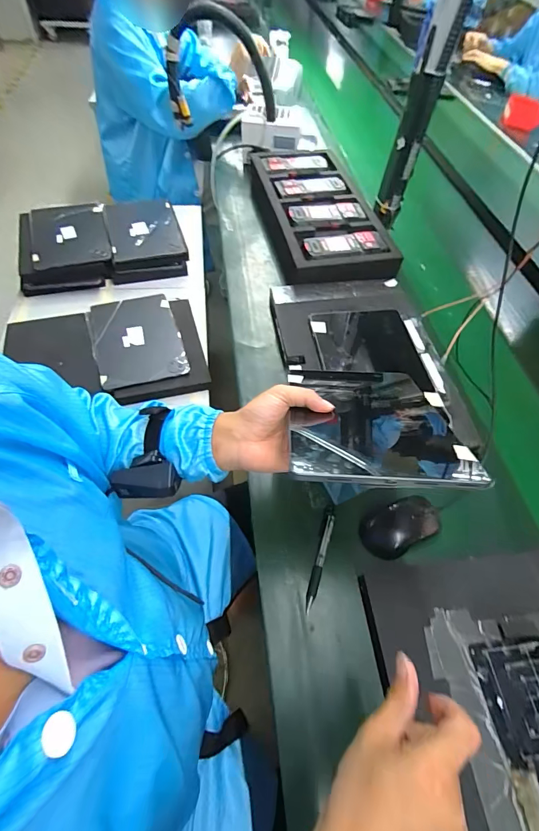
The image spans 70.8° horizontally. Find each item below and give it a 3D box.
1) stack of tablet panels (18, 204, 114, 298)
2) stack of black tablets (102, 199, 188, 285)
[{"bbox_3d":[-0.492,-0.416,0.924,0.203,0.062,0.265,-11,58,-12],"label":"stack of tablet panels"},{"bbox_3d":[-0.324,-0.460,0.979,0.182,0.061,0.248,-14,59,-13],"label":"stack of black tablets"}]

